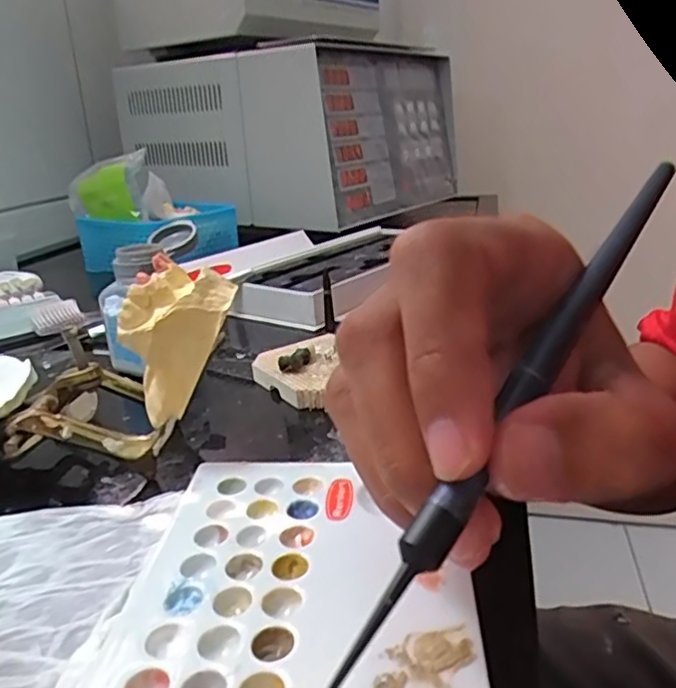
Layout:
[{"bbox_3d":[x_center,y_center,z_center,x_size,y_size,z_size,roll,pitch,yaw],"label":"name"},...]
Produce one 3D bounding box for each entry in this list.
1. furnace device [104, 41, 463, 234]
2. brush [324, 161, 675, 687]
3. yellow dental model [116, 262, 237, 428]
[{"bbox_3d":[-0.060,-0.296,0.890,0.355,0.199,0.356,11,24,35],"label":"furnace device"},{"bbox_3d":[0.044,0.005,0.136,0.007,0.004,0.155,16,54,41],"label":"brush"},{"bbox_3d":[-0.059,0.008,0.243,0.040,0.071,0.027,-7,20,-12],"label":"yellow dental model"}]

